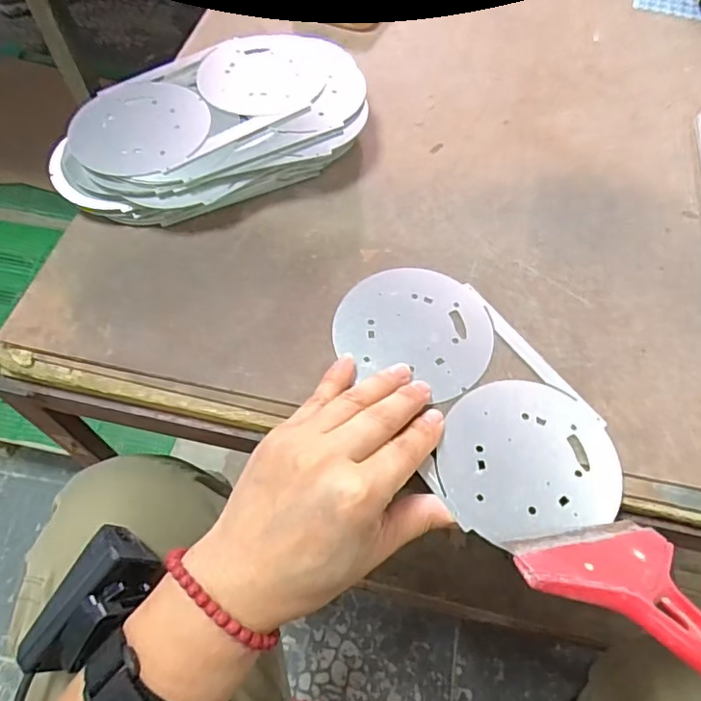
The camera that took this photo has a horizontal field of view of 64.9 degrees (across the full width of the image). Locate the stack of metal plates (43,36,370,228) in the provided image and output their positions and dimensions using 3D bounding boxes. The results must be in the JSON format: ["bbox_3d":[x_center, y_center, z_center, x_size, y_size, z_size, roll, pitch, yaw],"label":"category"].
[{"bbox_3d":[-0.097,-0.160,0.401,0.218,0.035,0.134,-29,63,-16],"label":"stack of metal plates"}]

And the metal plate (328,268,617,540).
[{"bbox_3d":[0.067,0.021,0.314,0.098,0.004,0.182,-29,63,-16],"label":"metal plate"}]

